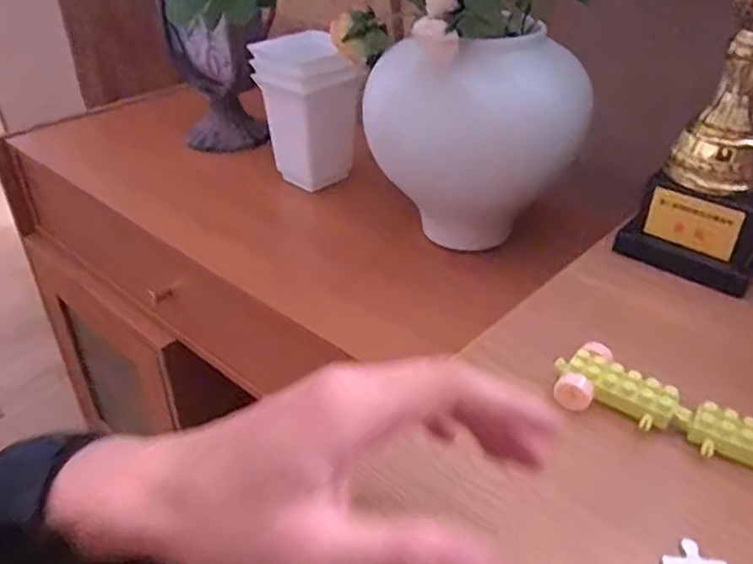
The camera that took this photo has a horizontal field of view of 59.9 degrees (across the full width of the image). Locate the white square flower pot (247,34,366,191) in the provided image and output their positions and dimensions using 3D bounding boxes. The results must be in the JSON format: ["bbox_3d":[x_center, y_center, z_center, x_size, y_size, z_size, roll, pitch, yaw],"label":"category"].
[{"bbox_3d":[-0.083,-0.201,0.758,0.101,0.160,0.128,-15,37,-21],"label":"white square flower pot"}]

